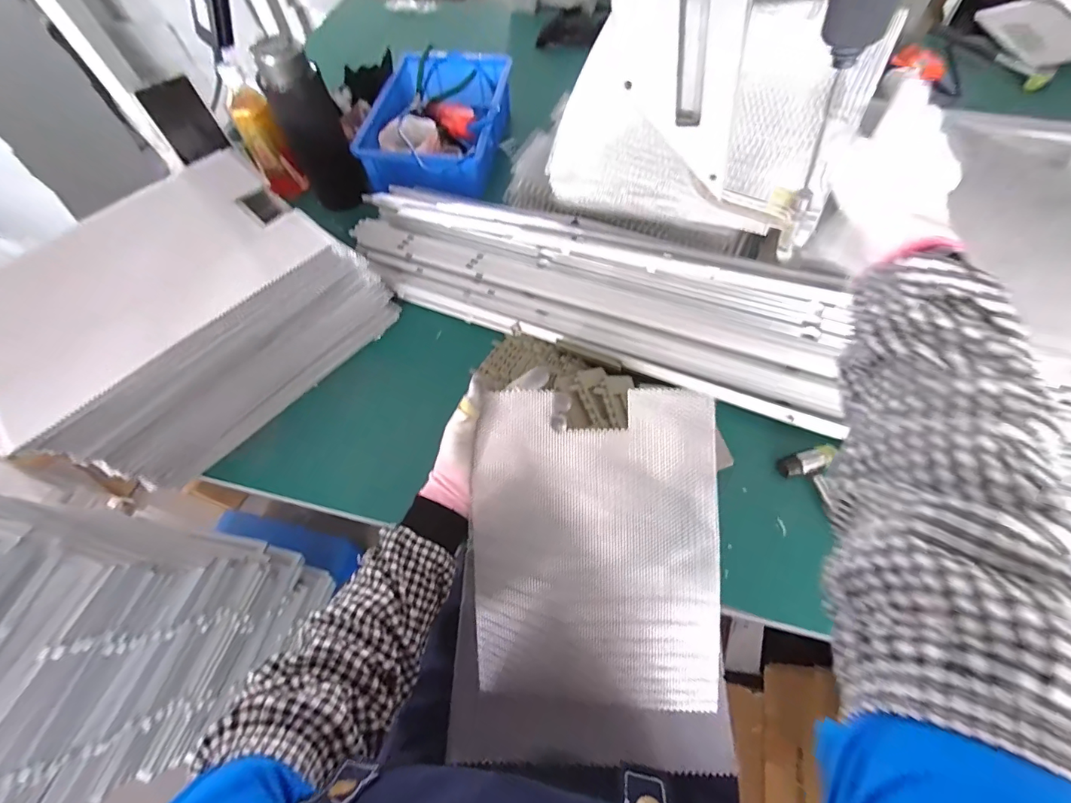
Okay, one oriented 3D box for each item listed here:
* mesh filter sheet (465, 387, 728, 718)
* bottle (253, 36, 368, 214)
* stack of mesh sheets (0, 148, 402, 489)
[{"bbox_3d":[0.060,0.150,0.473,0.244,0.025,0.310,0,87,7],"label":"mesh filter sheet"},{"bbox_3d":[-0.344,-0.416,0.712,0.084,0.249,0.076,-32,66,-13],"label":"bottle"},{"bbox_3d":[-0.429,-0.108,0.574,0.270,0.156,0.383,38,71,20],"label":"stack of mesh sheets"}]

